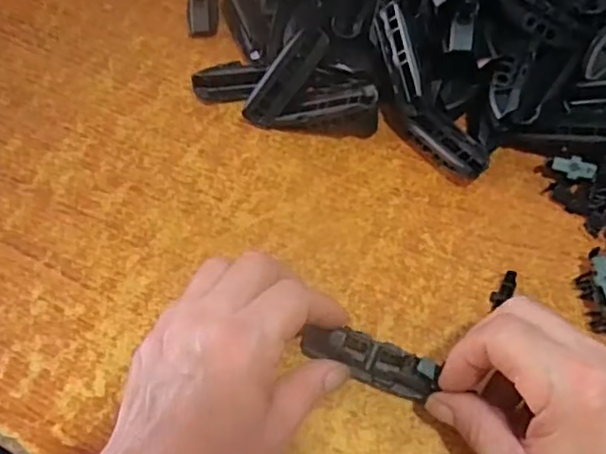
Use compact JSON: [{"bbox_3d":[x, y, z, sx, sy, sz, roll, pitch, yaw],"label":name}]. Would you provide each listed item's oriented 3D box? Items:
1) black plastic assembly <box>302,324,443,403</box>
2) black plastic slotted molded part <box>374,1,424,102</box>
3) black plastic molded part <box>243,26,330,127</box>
[{"bbox_3d":[0.034,0.068,0.330,0.071,0.021,0.019,16,60,22],"label":"black plastic assembly"},{"bbox_3d":[0.061,-0.110,0.397,0.015,0.016,0.062,-16,84,-9],"label":"black plastic slotted molded part"},{"bbox_3d":[-0.011,-0.096,0.409,0.018,0.016,0.071,44,104,23],"label":"black plastic molded part"}]

